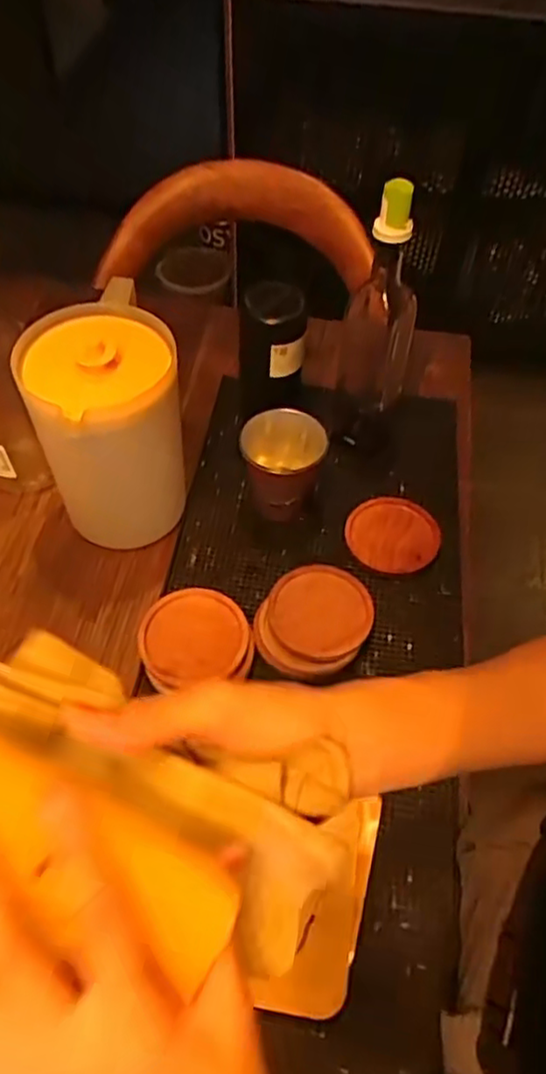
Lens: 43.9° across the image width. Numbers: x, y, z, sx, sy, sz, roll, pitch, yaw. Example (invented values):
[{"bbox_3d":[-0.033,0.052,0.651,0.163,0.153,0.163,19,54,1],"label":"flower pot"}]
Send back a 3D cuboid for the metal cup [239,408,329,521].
[{"bbox_3d":[0.014,-0.071,0.717,0.085,0.101,0.085,1,54,-1],"label":"metal cup"}]

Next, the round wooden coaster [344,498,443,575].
[{"bbox_3d":[0.128,-0.002,0.718,0.098,0.017,0.090,1,54,-1],"label":"round wooden coaster"}]

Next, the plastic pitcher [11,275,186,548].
[{"bbox_3d":[-0.153,-0.114,0.660,0.123,0.230,0.169,-11,55,-9],"label":"plastic pitcher"}]

